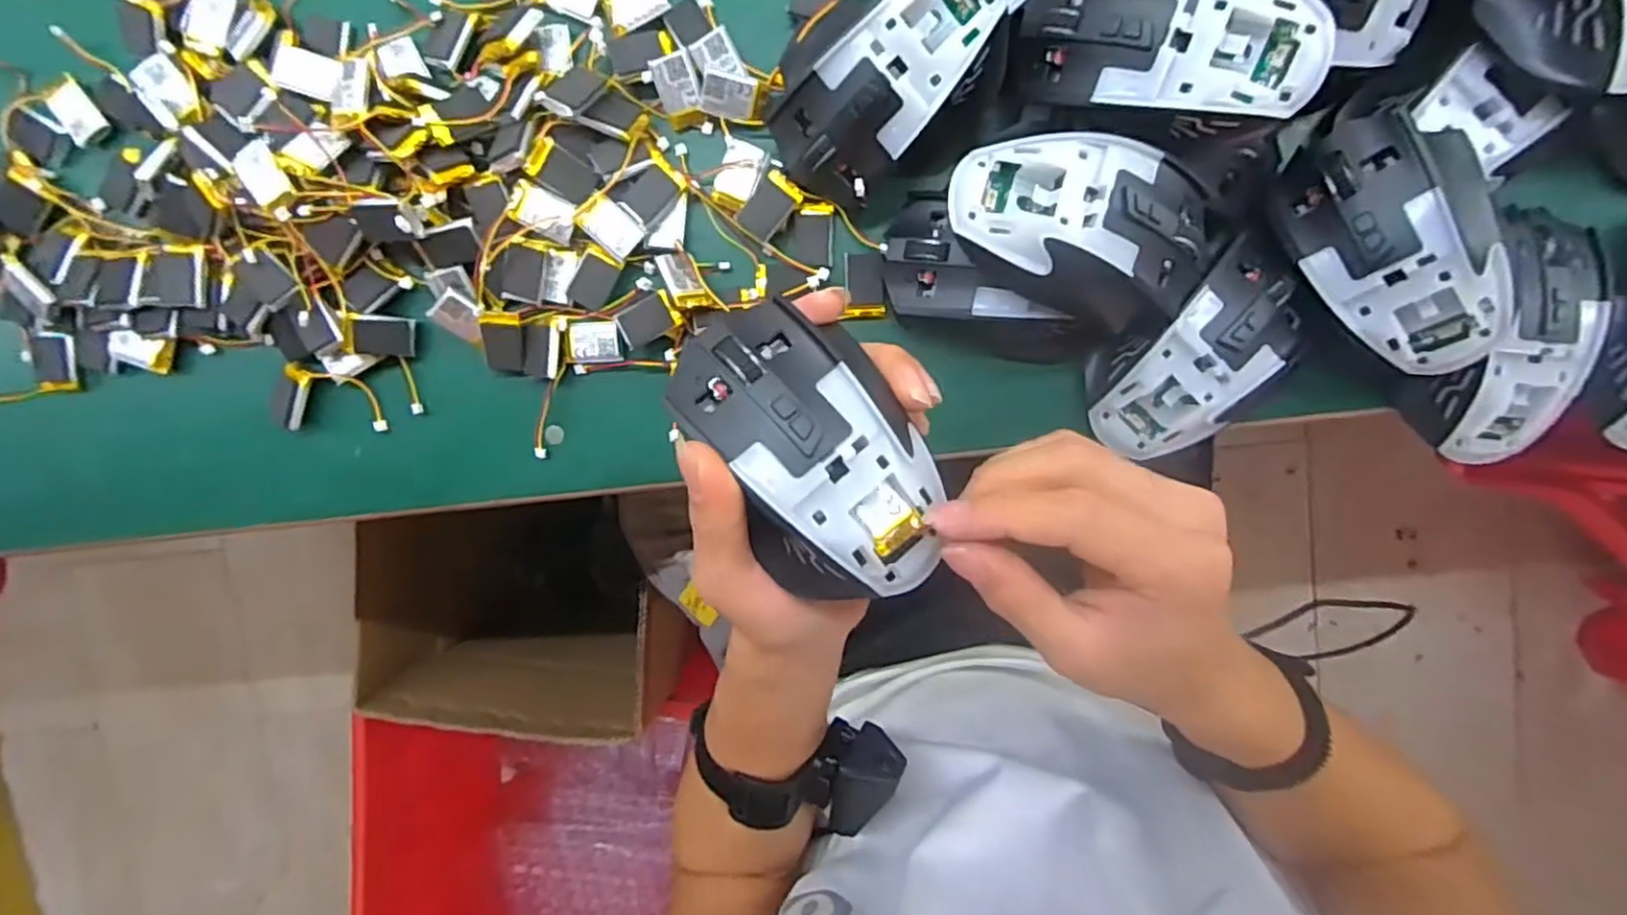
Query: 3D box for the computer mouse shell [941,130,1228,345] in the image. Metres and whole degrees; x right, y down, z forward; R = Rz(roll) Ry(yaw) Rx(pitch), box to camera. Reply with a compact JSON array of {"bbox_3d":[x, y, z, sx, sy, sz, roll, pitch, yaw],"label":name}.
[{"bbox_3d":[0.121,-0.097,0.296,0.125,0.035,0.068,16,97,2],"label":"computer mouse shell"}]

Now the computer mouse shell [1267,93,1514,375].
[{"bbox_3d":[0.252,-0.095,0.302,0.066,0.038,0.124,-18,95,6],"label":"computer mouse shell"}]

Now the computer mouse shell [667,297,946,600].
[{"bbox_3d":[0.000,0.000,0.238,0.067,0.030,0.109,-29,92,5],"label":"computer mouse shell"}]

